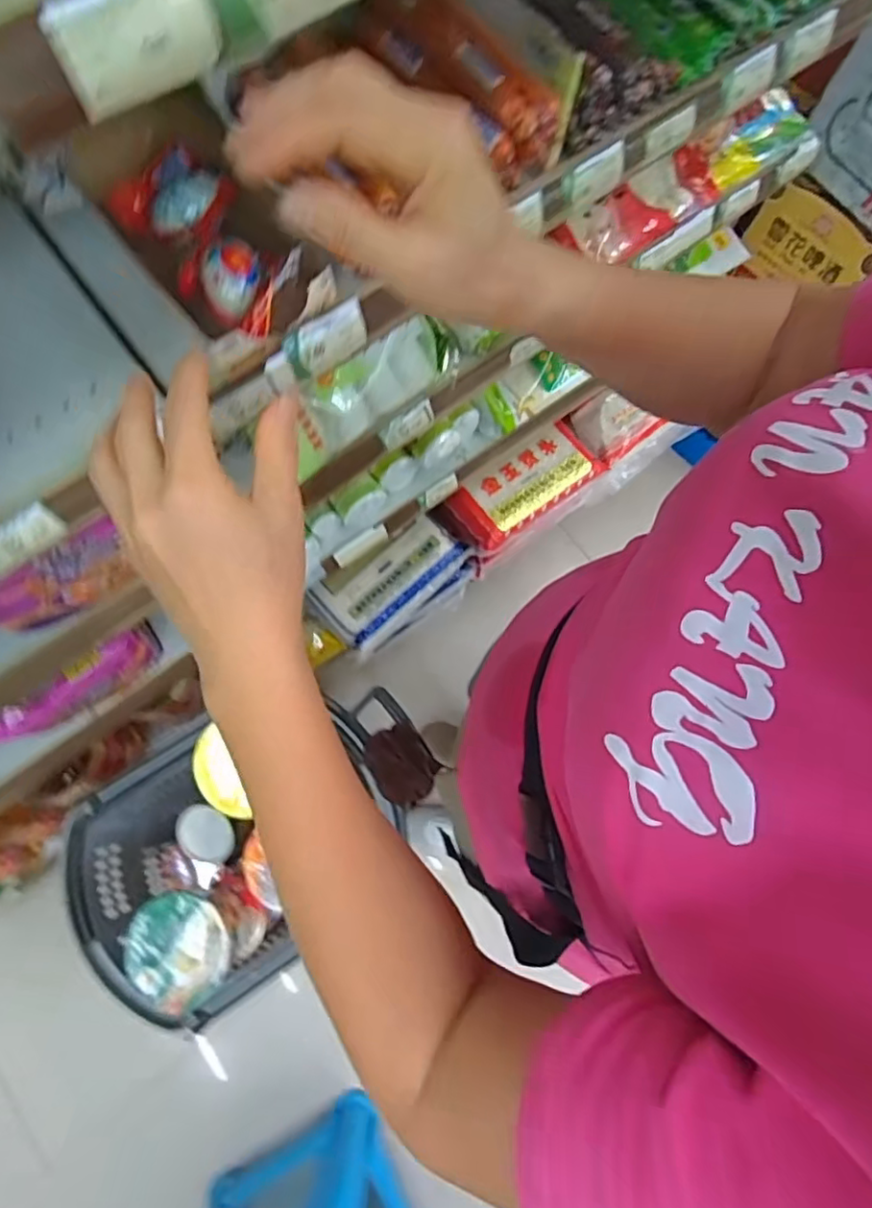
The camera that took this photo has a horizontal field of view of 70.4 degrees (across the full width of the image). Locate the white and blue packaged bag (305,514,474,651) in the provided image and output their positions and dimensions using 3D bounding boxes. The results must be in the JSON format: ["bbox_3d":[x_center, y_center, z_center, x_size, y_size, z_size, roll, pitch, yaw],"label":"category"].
[{"bbox_3d":[-0.073,-0.038,1.133,0.282,0.100,0.151,-36,79,-11],"label":"white and blue packaged bag"}]

